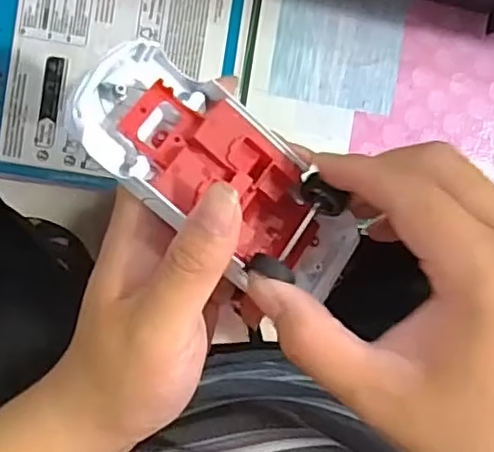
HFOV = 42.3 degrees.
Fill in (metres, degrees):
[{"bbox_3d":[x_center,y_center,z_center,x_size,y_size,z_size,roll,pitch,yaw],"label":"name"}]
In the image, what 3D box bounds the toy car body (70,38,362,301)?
[{"bbox_3d":[-0.013,-0.015,0.263,0.130,0.038,0.057,40,61,-12],"label":"toy car body"}]

